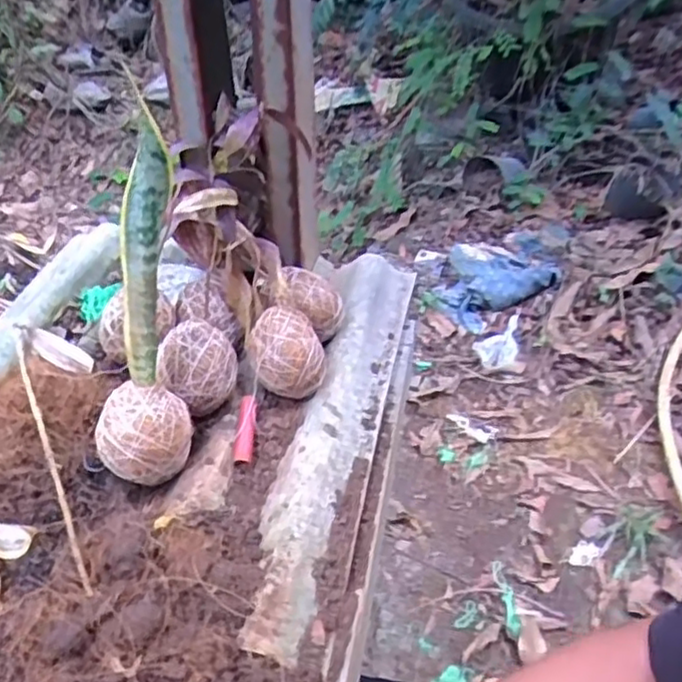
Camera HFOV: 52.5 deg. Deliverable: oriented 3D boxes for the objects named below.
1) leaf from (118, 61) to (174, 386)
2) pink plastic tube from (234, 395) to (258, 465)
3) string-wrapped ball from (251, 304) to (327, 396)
[{"bbox_3d":[-0.136,-0.069,0.473,0.032,0.198,0.022,9,15,9],"label":"leaf"},{"bbox_3d":[-0.073,0.068,0.531,0.015,0.011,0.056,1,55,0],"label":"pink plastic tube"},{"bbox_3d":[-0.042,0.009,0.559,0.058,0.051,0.056,1,41,-1],"label":"string-wrapped ball"}]

